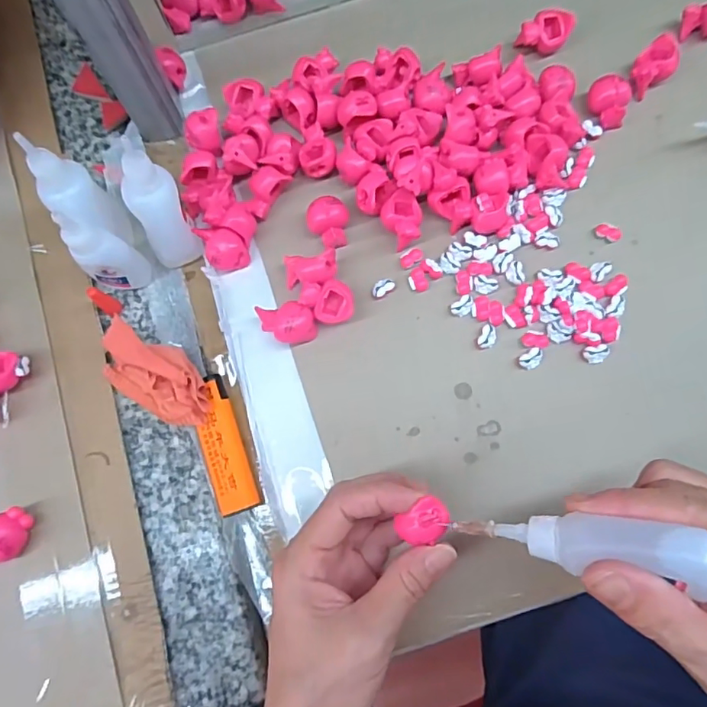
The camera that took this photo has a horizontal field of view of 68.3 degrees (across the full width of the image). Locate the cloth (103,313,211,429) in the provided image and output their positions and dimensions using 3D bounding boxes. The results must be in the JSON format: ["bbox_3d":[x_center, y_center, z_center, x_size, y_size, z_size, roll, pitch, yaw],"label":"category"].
[{"bbox_3d":[-0.115,0.014,0.307,0.075,0.018,0.039,24,81,6],"label":"cloth"}]

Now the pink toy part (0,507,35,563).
[{"bbox_3d":[-0.194,0.102,0.284,0.031,0.024,0.024,-22,79,-3],"label":"pink toy part"}]

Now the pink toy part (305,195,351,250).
[{"bbox_3d":[-0.016,-0.083,0.325,0.025,0.016,0.031,-5,79,0],"label":"pink toy part"}]

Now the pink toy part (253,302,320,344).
[{"bbox_3d":[-0.039,-0.017,0.311,0.032,0.019,0.024,-12,79,-1],"label":"pink toy part"}]

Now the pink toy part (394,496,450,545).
[{"bbox_3d":[0.033,0.078,0.243,0.024,0.008,0.017,-32,80,-4],"label":"pink toy part"}]

